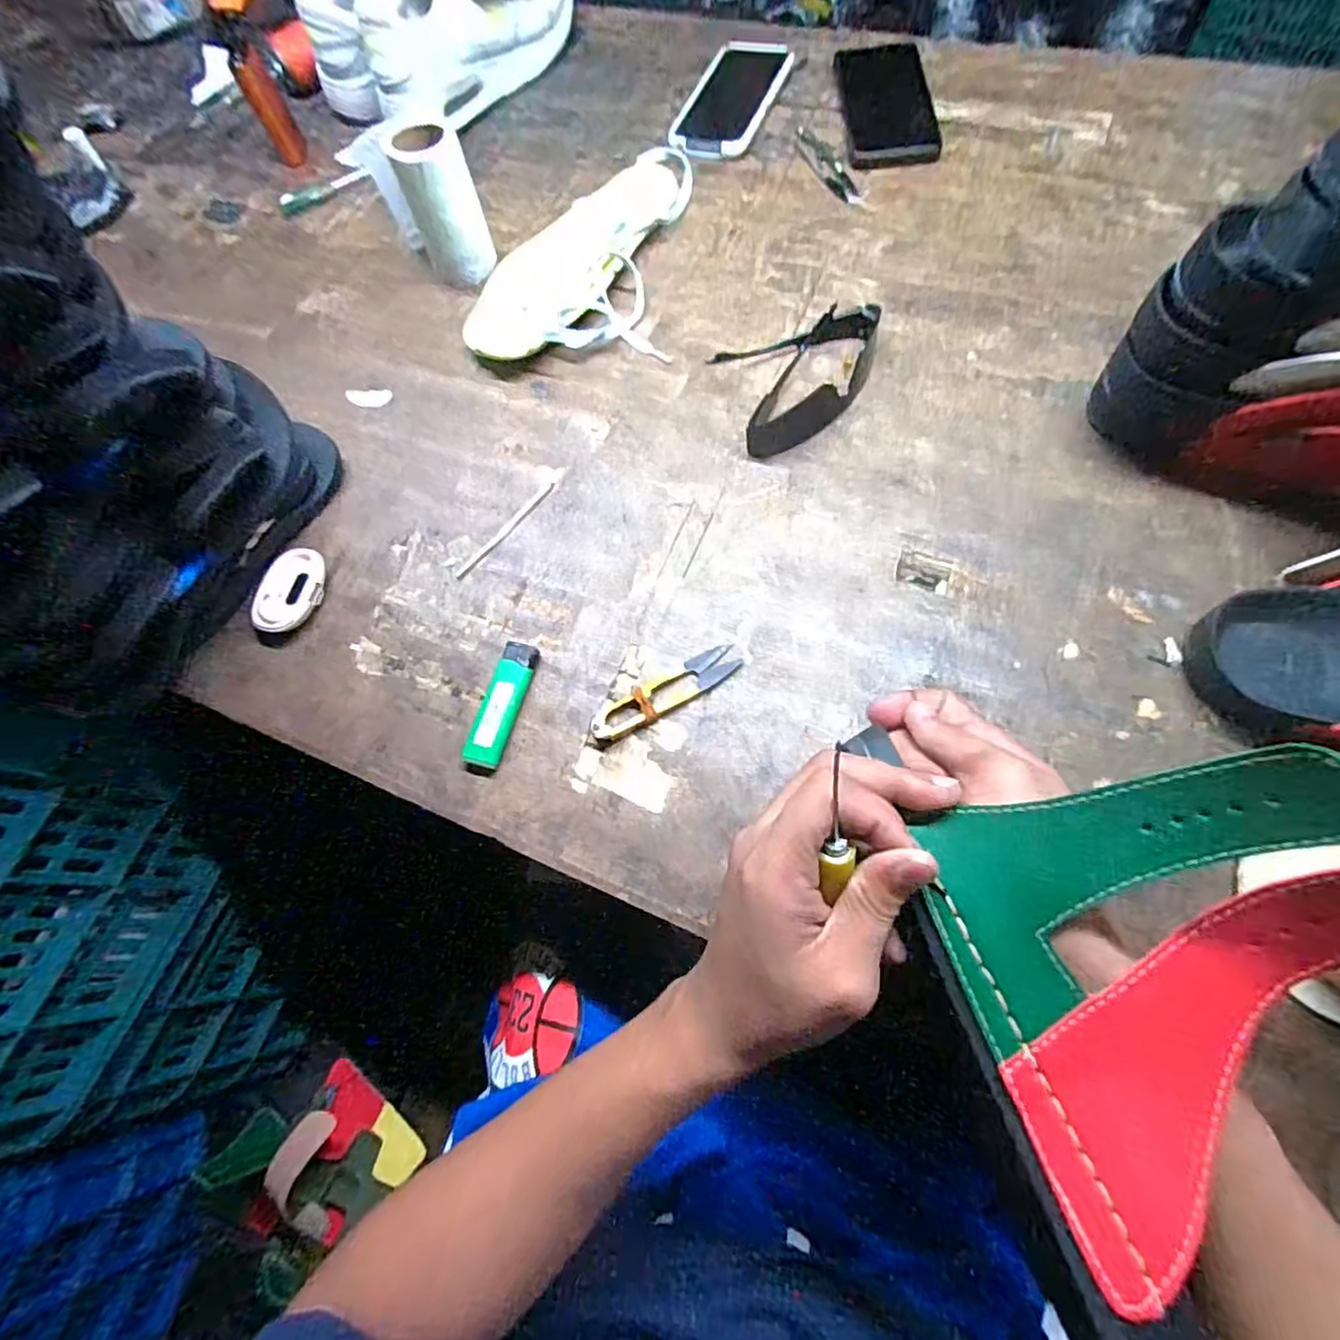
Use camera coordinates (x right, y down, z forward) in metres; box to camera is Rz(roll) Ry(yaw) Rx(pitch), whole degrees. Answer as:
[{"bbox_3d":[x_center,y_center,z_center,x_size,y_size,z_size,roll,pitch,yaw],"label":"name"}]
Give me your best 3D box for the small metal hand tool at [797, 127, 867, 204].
[{"bbox_3d":[0.141,-0.455,0.559,0.022,0.004,0.116,-19,69,-5],"label":"small metal hand tool"}]

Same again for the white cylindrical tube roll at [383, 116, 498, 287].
[{"bbox_3d":[-0.187,-0.386,0.518,0.057,0.104,0.054,-1,68,2],"label":"white cylindrical tube roll"}]

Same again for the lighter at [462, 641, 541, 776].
[{"bbox_3d":[-0.107,0.023,0.394,0.024,0.011,0.086,13,70,8],"label":"lighter"}]

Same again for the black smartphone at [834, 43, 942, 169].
[{"bbox_3d":[0.201,-0.528,0.577,0.074,0.015,0.173,-3,68,5],"label":"black smartphone"}]

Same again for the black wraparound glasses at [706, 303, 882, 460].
[{"bbox_3d":[0.103,-0.220,0.463,0.127,0.033,0.096,-20,69,-5],"label":"black wraparound glasses"}]

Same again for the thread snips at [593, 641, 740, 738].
[{"bbox_3d":[-0.002,0.014,0.385,0.101,0.008,0.023,-29,68,-6],"label":"thread snips"}]

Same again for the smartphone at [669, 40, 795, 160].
[{"bbox_3d":[0.062,-0.552,0.600,0.076,0.017,0.166,21,71,11],"label":"smartphone"}]

